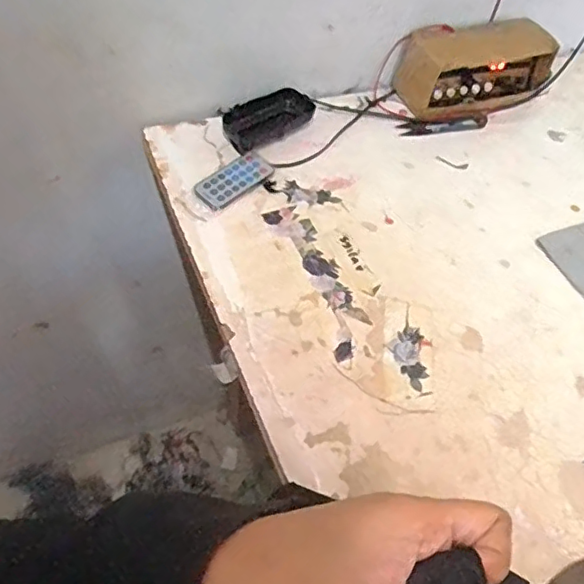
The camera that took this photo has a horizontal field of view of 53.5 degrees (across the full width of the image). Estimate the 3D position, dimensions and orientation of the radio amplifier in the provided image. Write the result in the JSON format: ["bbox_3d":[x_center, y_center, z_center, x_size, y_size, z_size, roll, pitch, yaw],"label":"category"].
[{"bbox_3d":[0.225,-0.276,0.716,0.185,0.079,0.085,-16,58,-16],"label":"radio amplifier"}]

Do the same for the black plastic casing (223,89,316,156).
[{"bbox_3d":[-0.027,-0.199,0.661,0.056,0.026,0.106,40,60,21],"label":"black plastic casing"}]

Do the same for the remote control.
[{"bbox_3d":[-0.059,-0.118,0.606,0.086,0.006,0.039,-39,84,-24],"label":"remote control"}]

